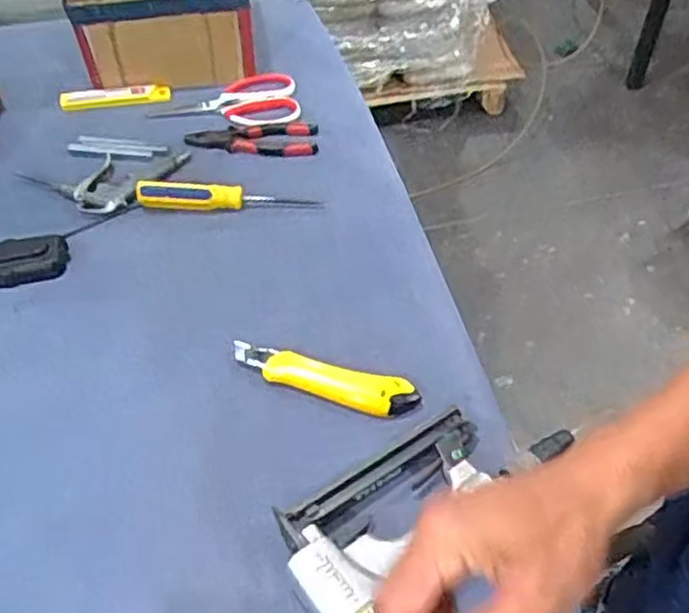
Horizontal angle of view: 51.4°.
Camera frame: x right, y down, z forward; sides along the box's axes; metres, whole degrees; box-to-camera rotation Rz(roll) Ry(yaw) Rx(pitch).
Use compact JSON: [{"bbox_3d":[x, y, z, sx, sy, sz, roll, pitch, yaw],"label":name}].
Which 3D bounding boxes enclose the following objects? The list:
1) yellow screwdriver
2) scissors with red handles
[{"bbox_3d":[-0.129,-0.120,0.784,0.194,0.030,0.024,1,51,3],"label":"yellow screwdriver"},{"bbox_3d":[-0.148,-0.249,0.891,0.182,0.019,0.092,-14,52,-10],"label":"scissors with red handles"}]

